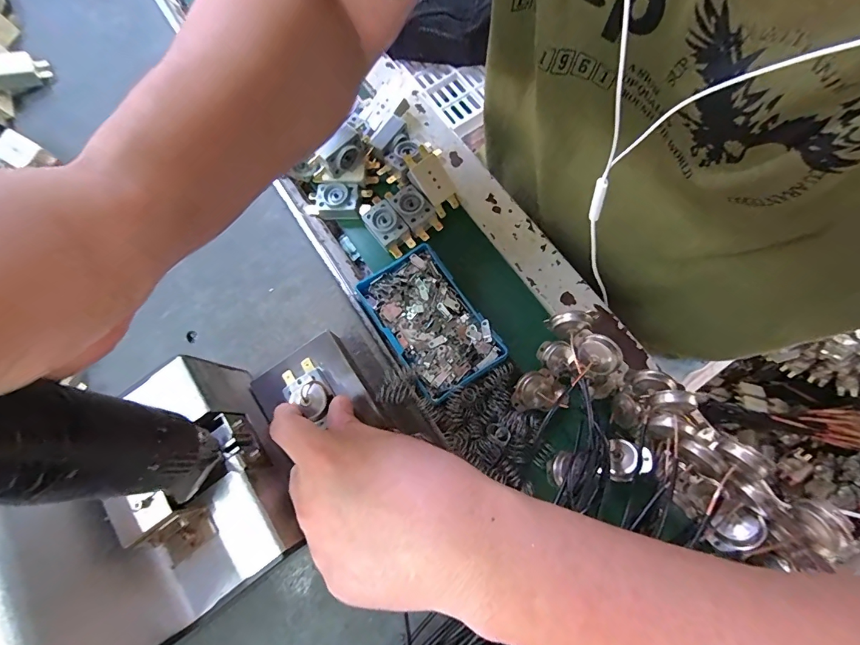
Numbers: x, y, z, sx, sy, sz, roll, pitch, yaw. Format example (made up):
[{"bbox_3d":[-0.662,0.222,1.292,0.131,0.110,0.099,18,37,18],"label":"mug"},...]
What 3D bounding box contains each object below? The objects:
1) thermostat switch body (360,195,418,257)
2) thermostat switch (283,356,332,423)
[{"bbox_3d":[-0.040,-0.085,0.356,0.027,0.020,0.054,-39,74,-6],"label":"thermostat switch body"},{"bbox_3d":[-0.081,0.044,0.266,0.028,0.018,0.042,-33,73,-12],"label":"thermostat switch"}]

